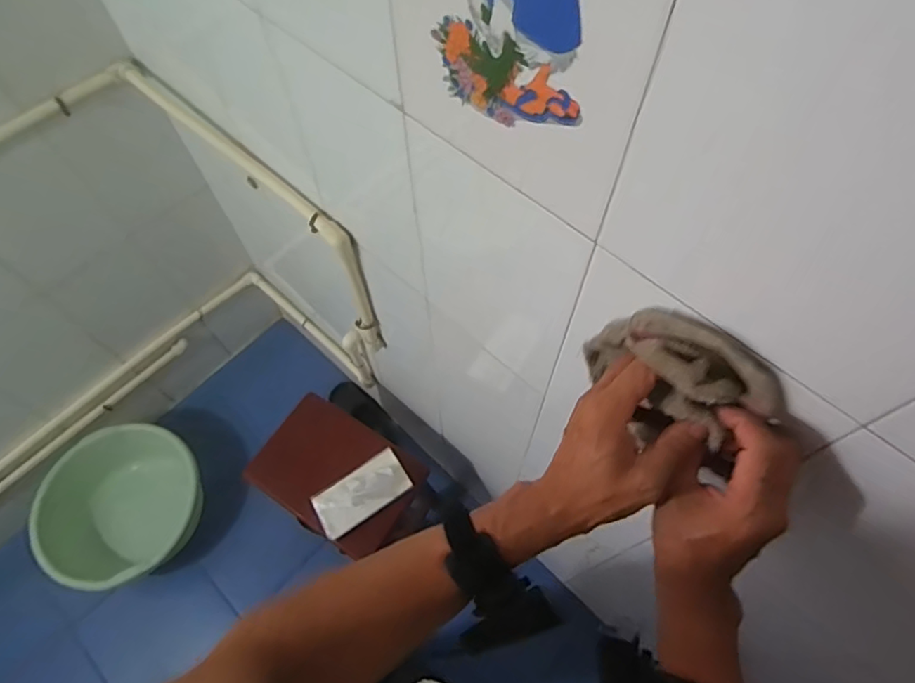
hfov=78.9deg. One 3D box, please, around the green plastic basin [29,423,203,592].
[{"bbox_3d":[-0.822,0.411,1.386,0.385,0.175,0.373,0,62,1],"label":"green plastic basin"}]

